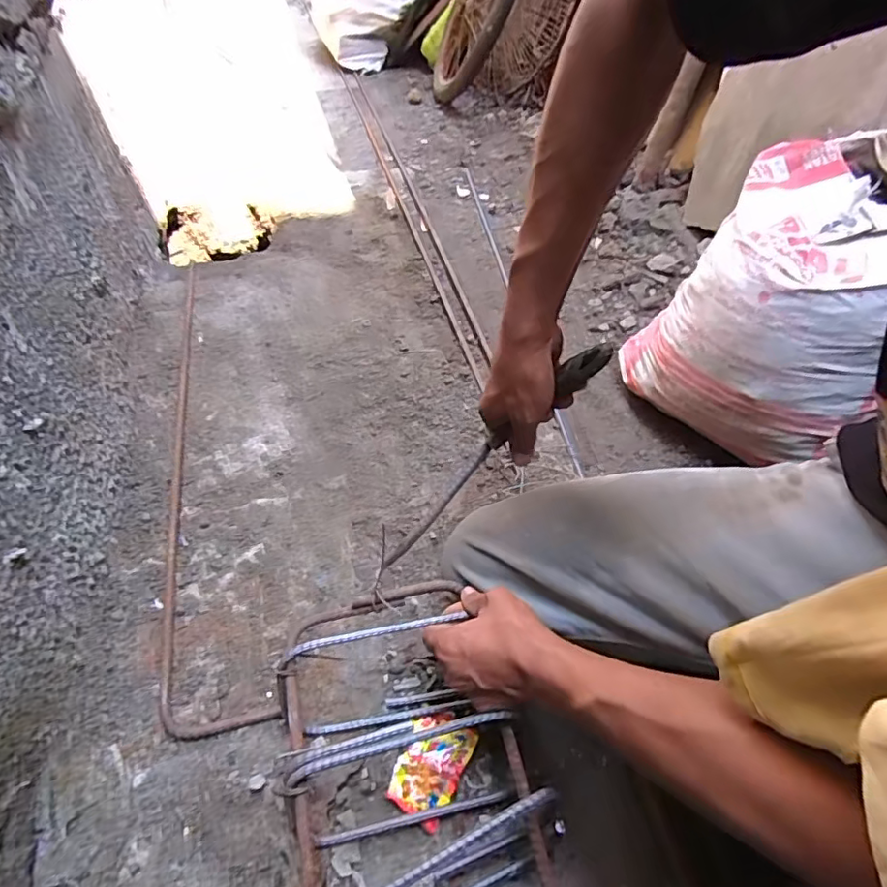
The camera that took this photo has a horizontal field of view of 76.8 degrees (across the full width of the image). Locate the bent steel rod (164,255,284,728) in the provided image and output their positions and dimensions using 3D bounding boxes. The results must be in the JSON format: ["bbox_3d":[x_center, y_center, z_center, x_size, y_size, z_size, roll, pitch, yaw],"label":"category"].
[{"bbox_3d":[-0.345,-0.025,0.774,0.097,0.010,0.838,-14,50,-15],"label":"bent steel rod"}]

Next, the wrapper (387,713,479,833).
[{"bbox_3d":[-0.011,0.297,0.519,0.058,0.016,0.087,23,51,17],"label":"wrapper"}]

